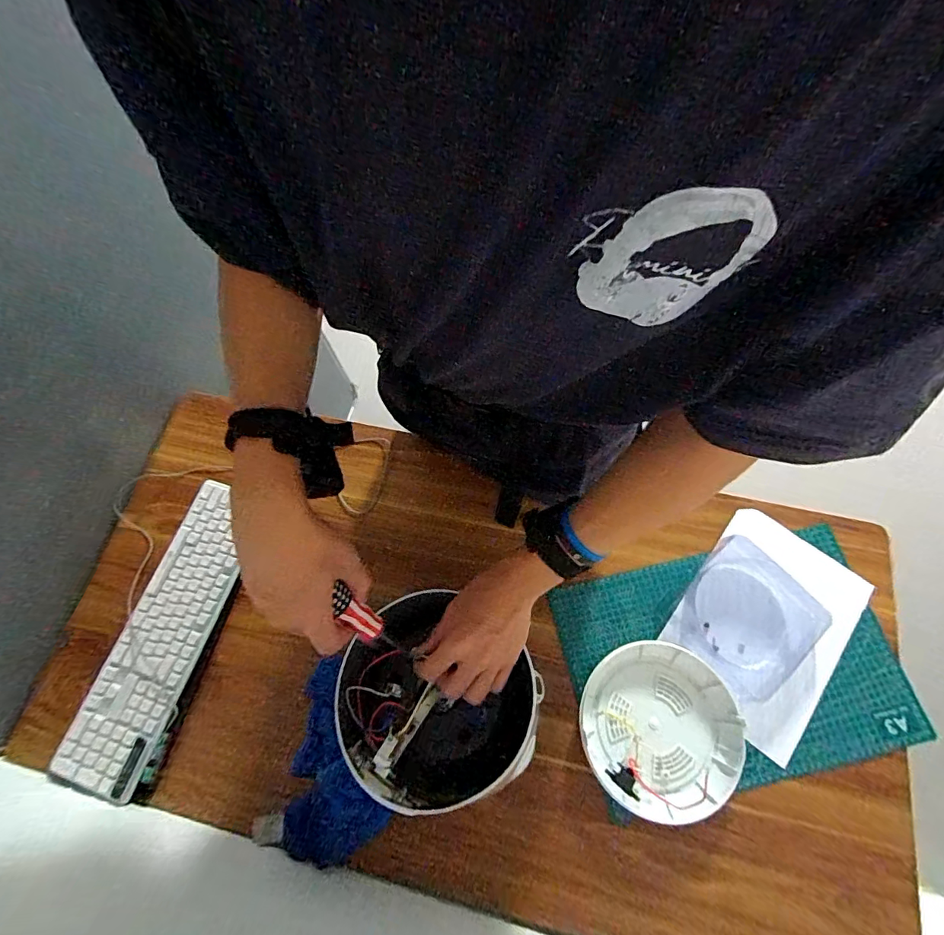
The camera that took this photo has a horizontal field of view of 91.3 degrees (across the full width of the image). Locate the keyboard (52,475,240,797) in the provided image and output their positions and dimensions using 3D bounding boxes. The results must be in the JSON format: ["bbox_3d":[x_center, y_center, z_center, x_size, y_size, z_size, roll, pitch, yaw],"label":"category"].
[{"bbox_3d":[-0.463,0.240,0.692,0.129,0.025,0.437,17,70,8],"label":"keyboard"}]

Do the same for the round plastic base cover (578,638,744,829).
[{"bbox_3d":[0.253,0.347,0.624,0.200,0.034,0.206,-1,69,2],"label":"round plastic base cover"}]

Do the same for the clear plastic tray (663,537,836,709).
[{"bbox_3d":[0.393,0.219,0.666,0.166,0.033,0.183,42,76,16],"label":"clear plastic tray"}]

